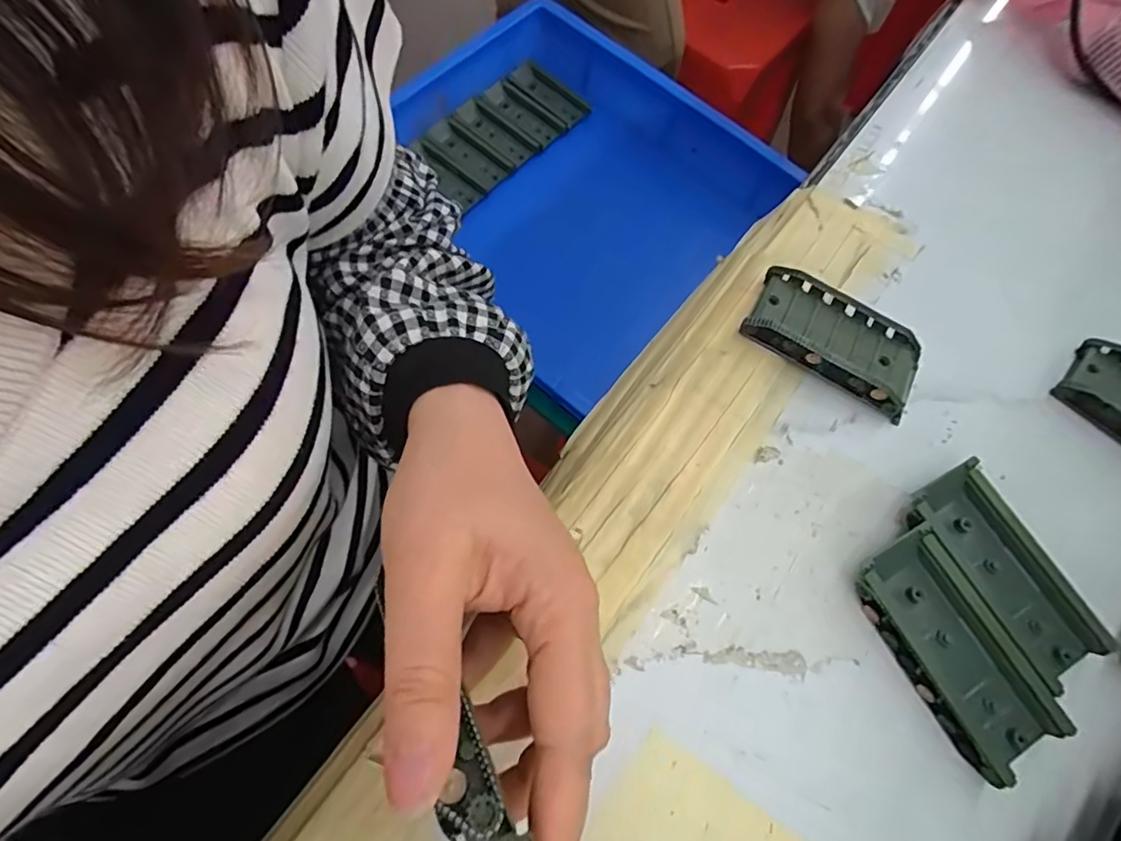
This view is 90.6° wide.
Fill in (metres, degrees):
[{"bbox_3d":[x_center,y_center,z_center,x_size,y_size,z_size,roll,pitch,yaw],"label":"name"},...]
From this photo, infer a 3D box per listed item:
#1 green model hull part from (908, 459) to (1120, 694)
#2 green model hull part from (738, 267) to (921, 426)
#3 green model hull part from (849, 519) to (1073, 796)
[{"bbox_3d":[0.204,0.071,0.259,0.046,0.019,0.095,-27,74,-15],"label":"green model hull part"},{"bbox_3d":[0.147,-0.043,0.295,0.092,0.027,0.042,30,69,6],"label":"green model hull part"},{"bbox_3d":[0.175,0.099,0.245,0.048,0.018,0.093,-25,73,-15],"label":"green model hull part"}]

